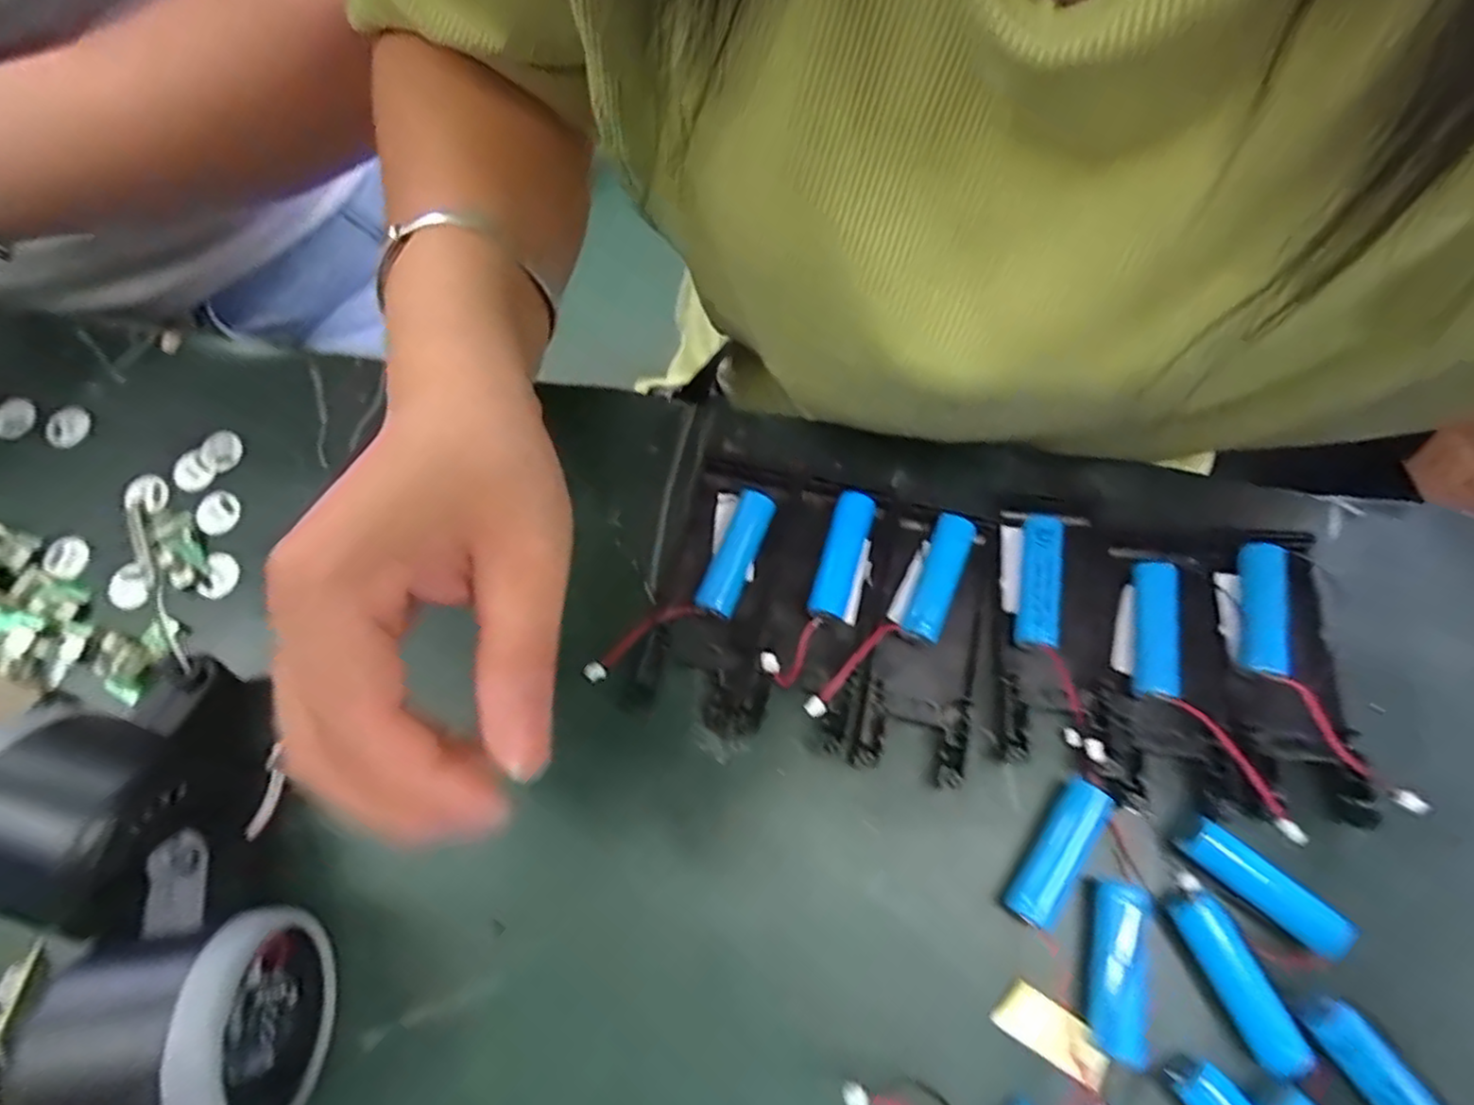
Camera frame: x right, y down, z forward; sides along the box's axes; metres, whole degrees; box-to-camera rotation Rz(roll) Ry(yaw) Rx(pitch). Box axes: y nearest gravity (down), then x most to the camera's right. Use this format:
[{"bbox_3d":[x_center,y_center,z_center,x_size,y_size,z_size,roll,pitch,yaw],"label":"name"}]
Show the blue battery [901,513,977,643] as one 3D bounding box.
[{"bbox_3d":[0.075,0.010,0.264,0.014,0.011,0.049,21,70,8],"label":"blue battery"}]

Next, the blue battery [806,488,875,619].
[{"bbox_3d":[0.039,0.001,0.267,0.014,0.012,0.050,19,70,7],"label":"blue battery"}]

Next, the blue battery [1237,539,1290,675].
[{"bbox_3d":[0.193,0.020,0.256,0.012,0.013,0.049,11,69,4],"label":"blue battery"}]

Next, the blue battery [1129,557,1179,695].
[{"bbox_3d":[0.152,0.027,0.256,0.011,0.013,0.050,10,69,4],"label":"blue battery"}]

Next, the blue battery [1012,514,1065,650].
[{"bbox_3d":[0.113,0.011,0.263,0.012,0.016,0.050,10,69,4],"label":"blue battery"}]

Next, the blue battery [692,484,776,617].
[{"bbox_3d":[0.000,0.001,0.269,0.015,0.013,0.049,21,70,8],"label":"blue battery"}]

